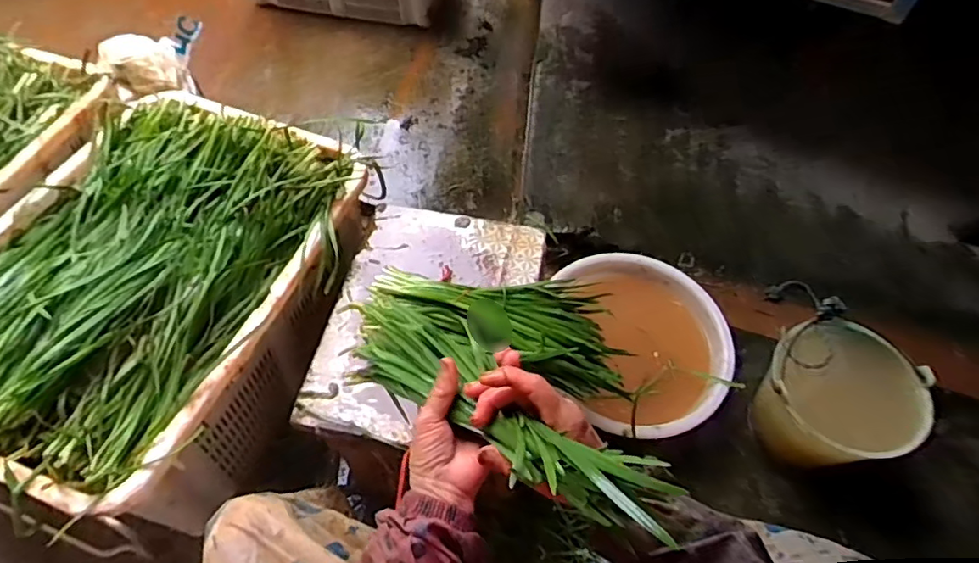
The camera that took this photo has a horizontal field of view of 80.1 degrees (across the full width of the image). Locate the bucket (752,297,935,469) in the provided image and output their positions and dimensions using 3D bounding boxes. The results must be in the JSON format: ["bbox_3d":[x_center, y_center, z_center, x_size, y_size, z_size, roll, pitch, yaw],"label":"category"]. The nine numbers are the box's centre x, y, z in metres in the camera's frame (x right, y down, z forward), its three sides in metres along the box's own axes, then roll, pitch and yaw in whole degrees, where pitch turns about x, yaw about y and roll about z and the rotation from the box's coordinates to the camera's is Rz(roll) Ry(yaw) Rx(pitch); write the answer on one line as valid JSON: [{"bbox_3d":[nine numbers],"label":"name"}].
[{"bbox_3d":[0.638,0.225,1.084,0.263,0.208,0.253,2,57,-3],"label":"bucket"}]

